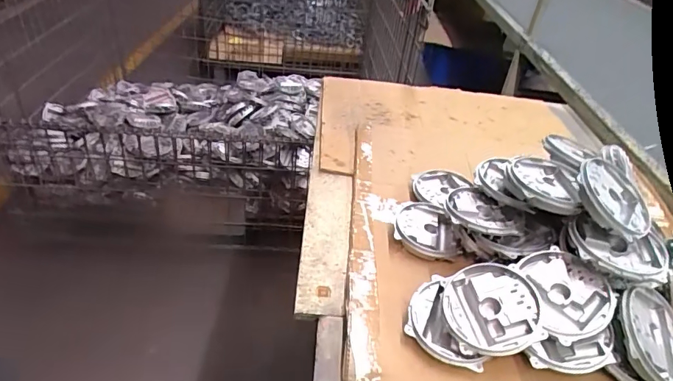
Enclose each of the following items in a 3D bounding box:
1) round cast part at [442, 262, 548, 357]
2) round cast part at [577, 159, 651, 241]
[{"bbox_3d":[0.180,0.138,0.527,0.106,0.022,0.106,-8,49,10],"label":"round cast part"},{"bbox_3d":[0.348,0.005,0.570,0.106,0.017,0.110,16,55,-24],"label":"round cast part"}]

